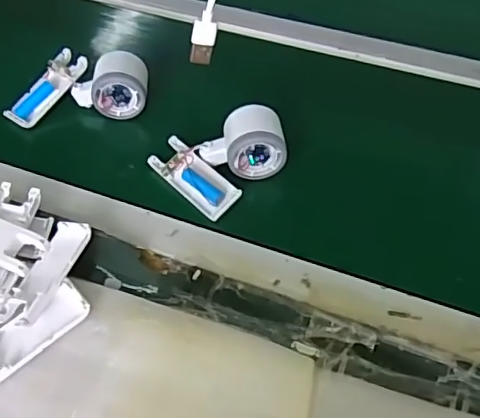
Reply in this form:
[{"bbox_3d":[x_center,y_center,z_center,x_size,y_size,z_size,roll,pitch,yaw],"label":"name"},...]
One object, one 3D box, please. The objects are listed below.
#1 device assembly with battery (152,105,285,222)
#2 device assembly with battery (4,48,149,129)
[{"bbox_3d":[-0.015,-0.061,0.557,0.117,0.042,0.099,-35,62,-24],"label":"device assembly with battery"},{"bbox_3d":[-0.183,-0.146,0.626,0.156,0.052,0.085,-6,54,-5],"label":"device assembly with battery"}]

